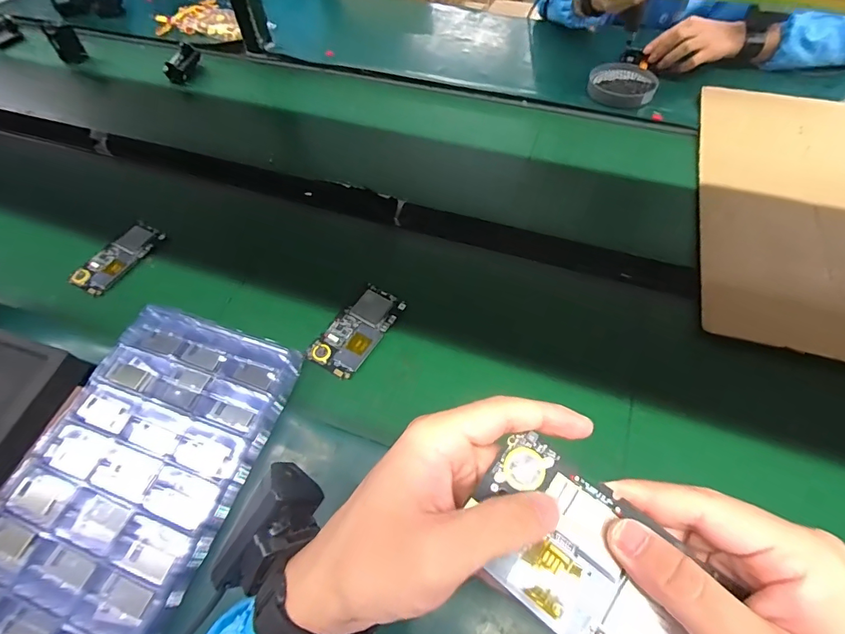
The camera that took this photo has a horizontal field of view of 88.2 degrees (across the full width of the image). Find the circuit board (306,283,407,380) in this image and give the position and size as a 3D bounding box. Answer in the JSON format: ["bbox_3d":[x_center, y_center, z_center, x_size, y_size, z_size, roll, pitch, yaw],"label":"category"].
[{"bbox_3d":[-0.079,0.014,0.531,0.063,0.008,0.124,27,63,19],"label":"circuit board"}]

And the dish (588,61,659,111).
[{"bbox_3d":[0.356,-0.417,0.779,0.112,0.023,0.112,17,60,14],"label":"dish"}]

